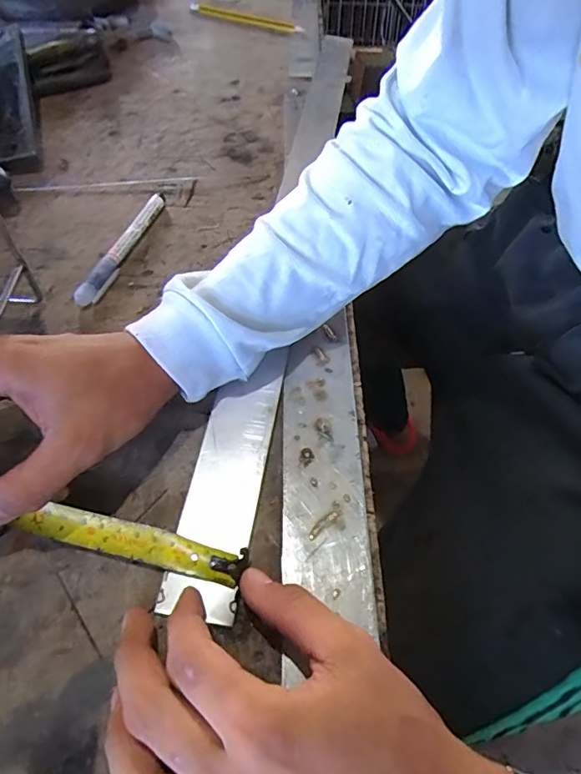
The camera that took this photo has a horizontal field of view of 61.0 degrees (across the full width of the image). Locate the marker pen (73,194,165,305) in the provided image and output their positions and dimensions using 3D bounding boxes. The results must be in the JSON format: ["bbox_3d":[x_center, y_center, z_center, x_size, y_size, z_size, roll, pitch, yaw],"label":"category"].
[{"bbox_3d":[-0.133,-0.115,0.397,0.014,0.015,0.136,14,55,7],"label":"marker pen"}]

